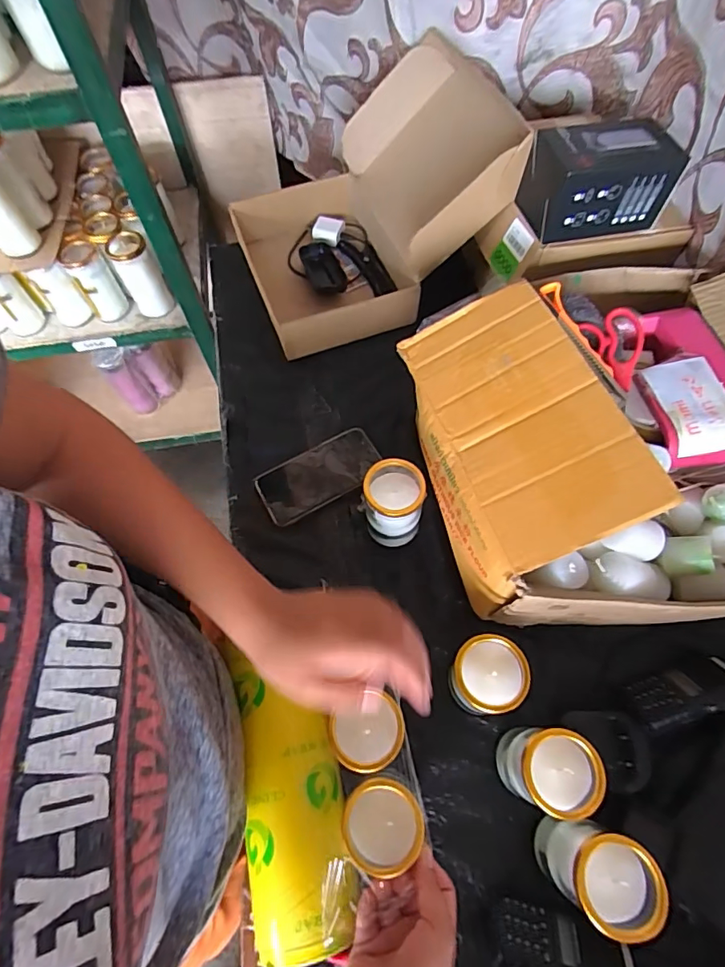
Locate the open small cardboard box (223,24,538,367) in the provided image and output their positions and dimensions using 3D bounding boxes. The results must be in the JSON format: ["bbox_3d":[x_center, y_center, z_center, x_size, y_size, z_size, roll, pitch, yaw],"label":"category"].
[{"bbox_3d":[-0.001,-0.399,0.705,0.368,0.221,0.300,-24,67,-11],"label":"open small cardboard box"}]

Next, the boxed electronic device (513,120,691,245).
[{"bbox_3d":[0.275,-0.352,0.572,0.150,0.090,0.090,-13,65,-6],"label":"boxed electronic device"}]

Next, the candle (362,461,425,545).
[{"bbox_3d":[0.032,0.029,0.556,0.067,0.111,0.066,-3,64,-1],"label":"candle"}]

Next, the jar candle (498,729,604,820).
[{"bbox_3d":[0.162,0.255,0.441,0.059,0.117,0.061,0,64,0],"label":"jar candle"}]

